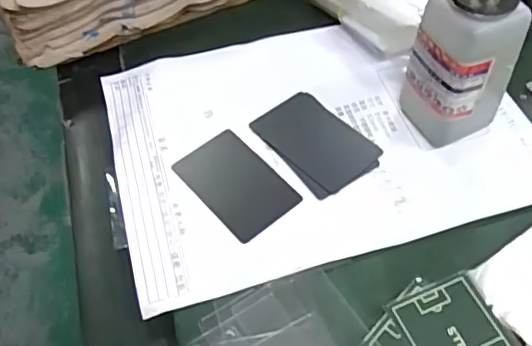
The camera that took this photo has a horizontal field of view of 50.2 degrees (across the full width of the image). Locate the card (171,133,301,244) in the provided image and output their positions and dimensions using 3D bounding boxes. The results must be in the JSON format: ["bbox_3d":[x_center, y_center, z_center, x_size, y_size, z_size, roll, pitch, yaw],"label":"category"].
[{"bbox_3d":[-0.021,0.007,0.396,0.052,0.004,0.082,-38,62,-16],"label":"card"}]

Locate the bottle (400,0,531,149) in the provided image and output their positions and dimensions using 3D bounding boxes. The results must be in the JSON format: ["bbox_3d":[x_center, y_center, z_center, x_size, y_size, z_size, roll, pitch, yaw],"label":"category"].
[{"bbox_3d":[0.125,-0.077,0.370,0.052,0.126,0.058,-31,58,-18],"label":"bottle"}]

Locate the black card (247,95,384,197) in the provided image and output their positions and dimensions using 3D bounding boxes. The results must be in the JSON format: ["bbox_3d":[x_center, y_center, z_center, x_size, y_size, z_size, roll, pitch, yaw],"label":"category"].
[{"bbox_3d":[0.036,-0.026,0.416,0.053,0.004,0.087,-37,60,-21],"label":"black card"}]

